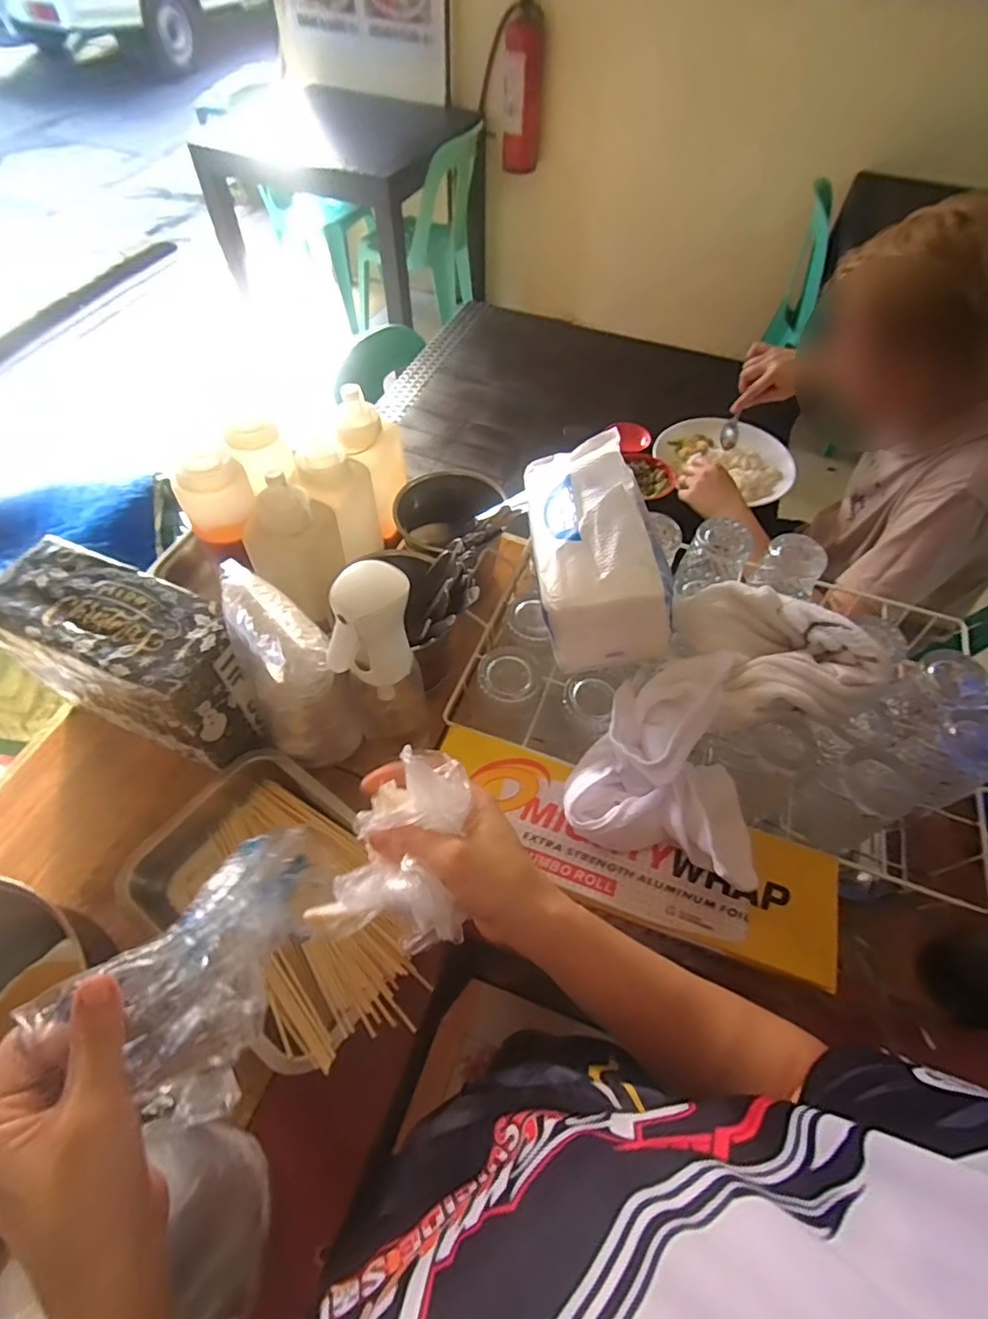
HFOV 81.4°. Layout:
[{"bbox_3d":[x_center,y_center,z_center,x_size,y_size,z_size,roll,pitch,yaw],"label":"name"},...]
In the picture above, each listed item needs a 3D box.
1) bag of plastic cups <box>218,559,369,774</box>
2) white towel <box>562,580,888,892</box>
[{"bbox_3d":[-0.196,0.023,0.553,0.079,0.214,0.126,-29,63,-20],"label":"bag of plastic cups"},{"bbox_3d":[0.193,0.063,0.486,0.174,0.101,0.259,32,61,17],"label":"white towel"}]

